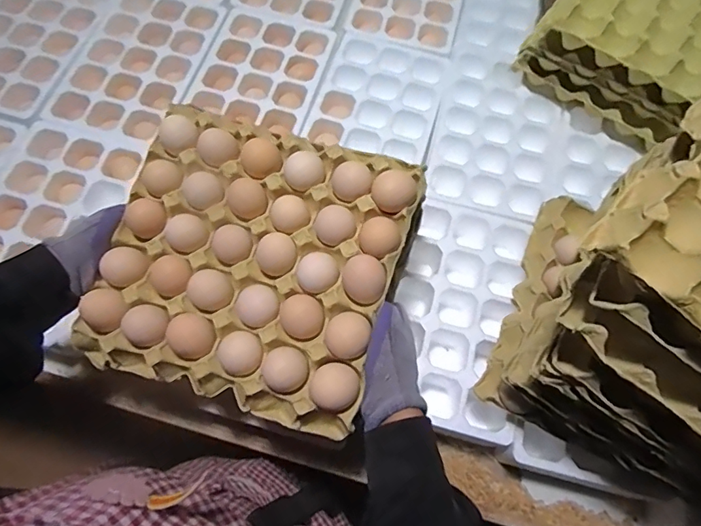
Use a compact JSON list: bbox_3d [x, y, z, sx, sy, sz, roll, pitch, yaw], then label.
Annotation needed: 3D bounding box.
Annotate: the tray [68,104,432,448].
[{"bbox_3d":[-0.093,-0.004,0.466,0.289,0.083,0.266,18,67,4],"label":"tray"}]

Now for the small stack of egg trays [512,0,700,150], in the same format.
[{"bbox_3d":[0.439,-0.340,0.710,0.268,0.139,0.283,32,69,10],"label":"small stack of egg trays"}]

